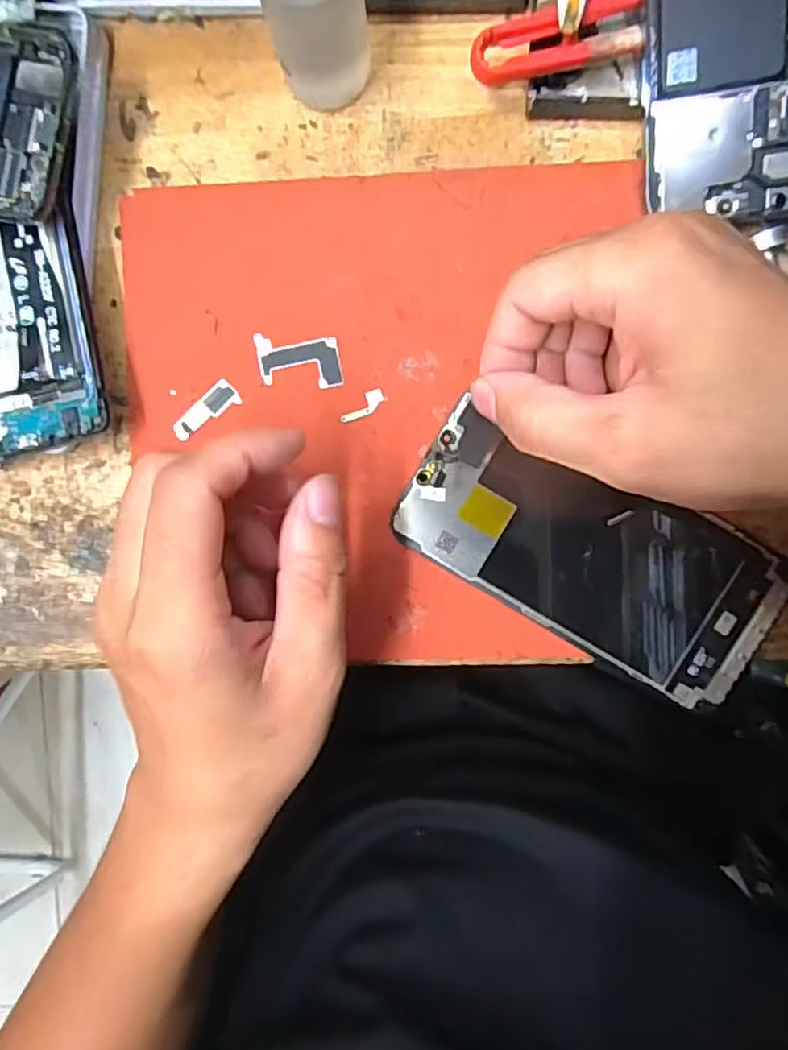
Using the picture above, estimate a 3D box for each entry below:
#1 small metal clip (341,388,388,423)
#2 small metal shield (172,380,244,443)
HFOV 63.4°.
[{"bbox_3d":[-0.013,-0.050,0.270,0.021,0.004,0.008,-38,91,5],"label":"small metal clip"},{"bbox_3d":[-0.081,-0.049,0.272,0.031,0.006,0.012,-35,91,5],"label":"small metal shield"}]

